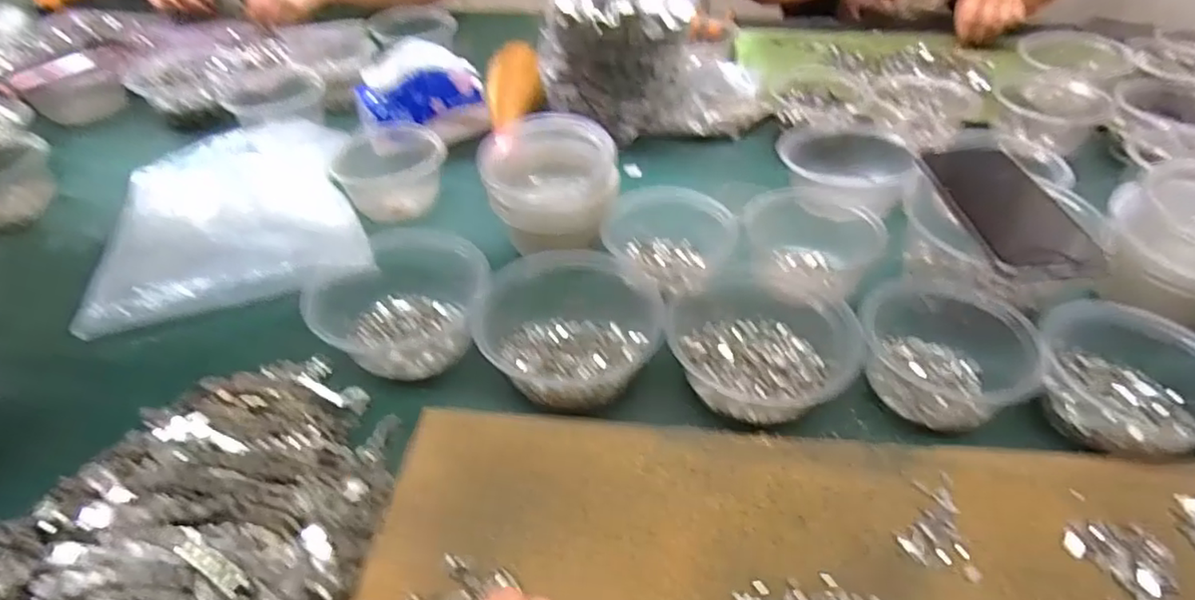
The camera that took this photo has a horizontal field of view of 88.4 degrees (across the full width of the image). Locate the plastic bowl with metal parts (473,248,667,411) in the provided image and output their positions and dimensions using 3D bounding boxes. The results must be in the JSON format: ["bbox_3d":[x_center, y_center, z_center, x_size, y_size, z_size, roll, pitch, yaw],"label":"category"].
[{"bbox_3d":[-0.022,0.018,0.474,0.131,0.053,0.134,-1,44,1],"label":"plastic bowl with metal parts"}]

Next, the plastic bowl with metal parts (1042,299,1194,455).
[{"bbox_3d":[0.358,0.051,0.424,0.106,0.050,0.118,-5,44,-3],"label":"plastic bowl with metal parts"}]

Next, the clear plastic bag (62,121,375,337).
[{"bbox_3d":[-0.368,-0.092,0.628,0.234,0.047,0.272,-15,46,-14],"label":"clear plastic bag"}]

